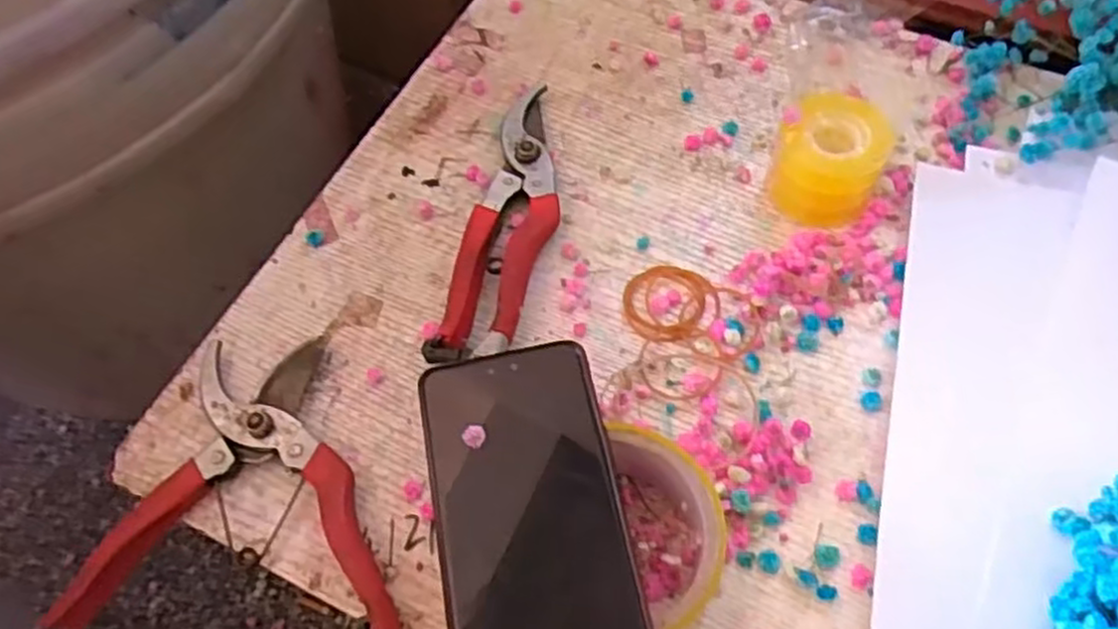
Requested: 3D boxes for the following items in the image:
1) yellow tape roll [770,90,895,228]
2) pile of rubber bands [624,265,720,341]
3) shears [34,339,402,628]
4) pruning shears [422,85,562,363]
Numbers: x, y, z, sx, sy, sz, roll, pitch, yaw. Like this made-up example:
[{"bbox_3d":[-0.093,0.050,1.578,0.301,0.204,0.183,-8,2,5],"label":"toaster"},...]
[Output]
[{"bbox_3d":[0.151,-0.083,0.436,0.053,0.056,0.052,-1,60,2],"label":"yellow tape roll"},{"bbox_3d":[0.061,-0.007,0.427,0.050,0.004,0.047,-1,60,2],"label":"pile of rubber bands"},{"bbox_3d":[-0.138,0.083,0.371,0.156,0.022,0.152,4,60,5],"label":"shears"},{"bbox_3d":[-0.025,-0.055,0.447,0.045,0.020,0.191,10,61,9],"label":"pruning shears"}]

